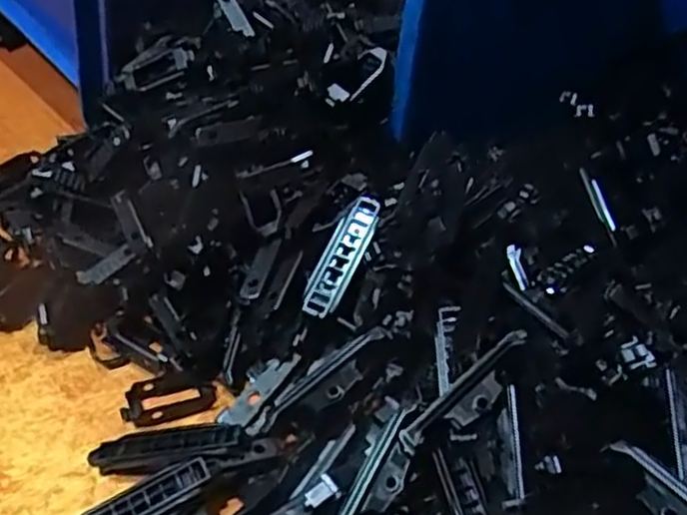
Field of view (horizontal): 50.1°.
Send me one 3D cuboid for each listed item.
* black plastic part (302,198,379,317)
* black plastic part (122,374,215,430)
[{"bbox_3d":[0.001,0.000,0.400,0.018,0.012,0.073,21,69,16],"label":"black plastic part"},{"bbox_3d":[-0.098,0.079,0.413,0.051,0.007,0.026,-10,43,-20],"label":"black plastic part"}]

